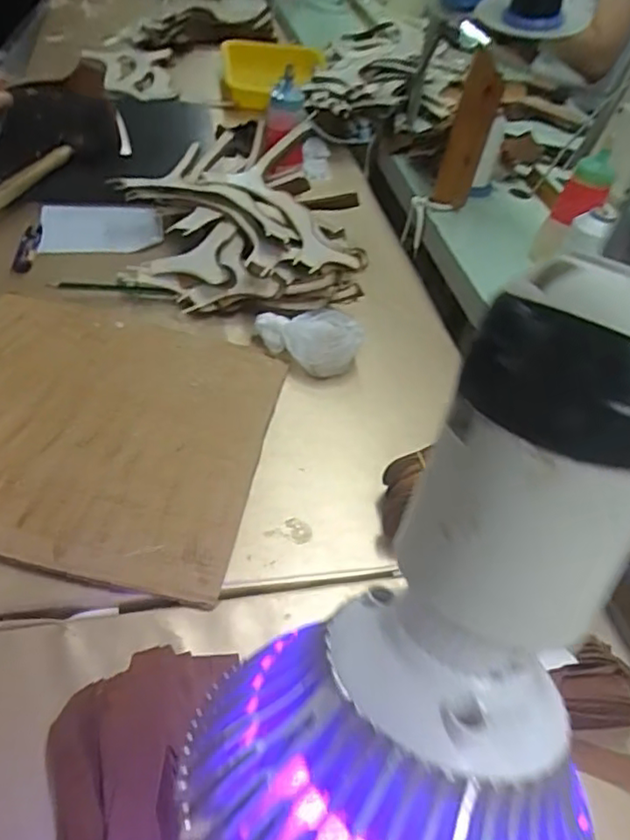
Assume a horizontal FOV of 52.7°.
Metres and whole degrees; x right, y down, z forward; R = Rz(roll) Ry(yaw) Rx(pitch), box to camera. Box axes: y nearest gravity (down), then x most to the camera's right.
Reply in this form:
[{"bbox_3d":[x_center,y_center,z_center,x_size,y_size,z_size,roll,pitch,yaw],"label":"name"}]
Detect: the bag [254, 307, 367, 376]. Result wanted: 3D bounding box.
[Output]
[{"bbox_3d":[-0.007,-0.086,0.649,0.105,0.032,0.069,28,47,17],"label":"bag"}]

